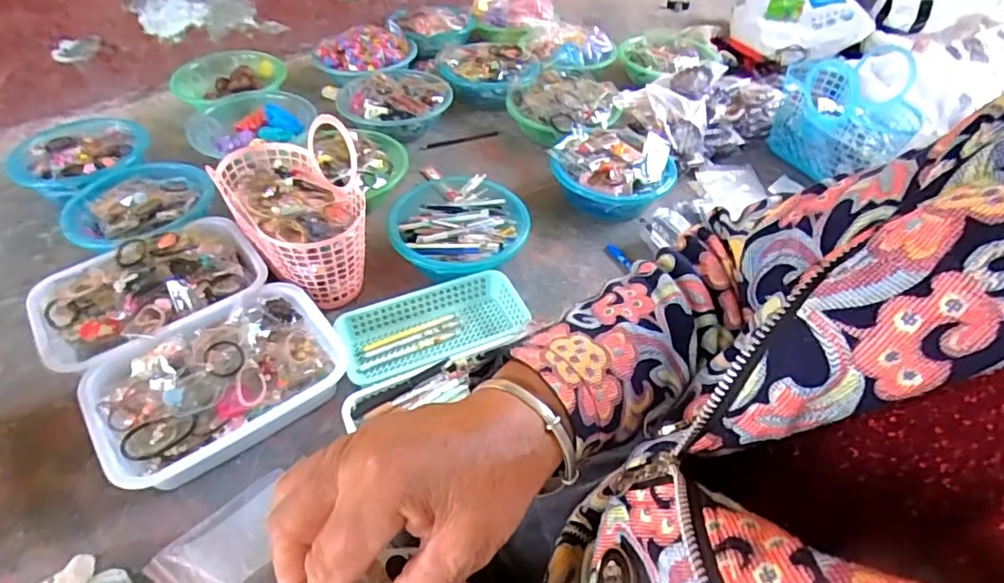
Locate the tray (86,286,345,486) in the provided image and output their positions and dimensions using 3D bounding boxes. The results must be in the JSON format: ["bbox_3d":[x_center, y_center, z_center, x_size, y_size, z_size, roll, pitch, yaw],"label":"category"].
[{"bbox_3d":[-0.364,0.120,0.750,0.294,0.078,0.203,-26,51,-31],"label":"tray"}]

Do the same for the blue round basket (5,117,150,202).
[{"bbox_3d":[-0.808,-0.252,1.110,0.230,0.068,0.233,-13,46,-21],"label":"blue round basket"}]

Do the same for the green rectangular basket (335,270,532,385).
[{"bbox_3d":[-0.094,0.056,0.852,0.275,0.053,0.133,-13,46,-20],"label":"green rectangular basket"}]

